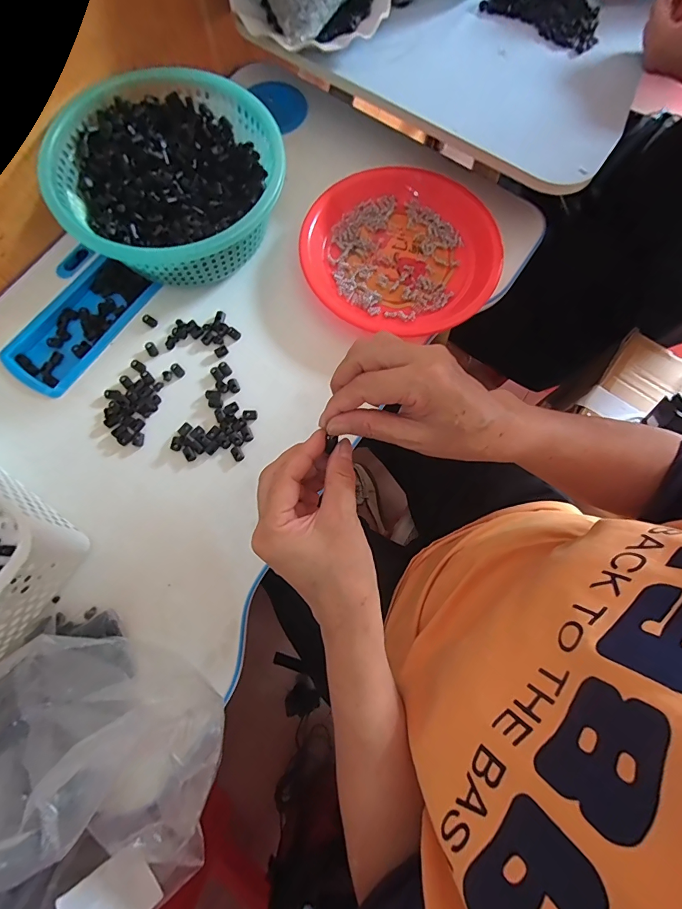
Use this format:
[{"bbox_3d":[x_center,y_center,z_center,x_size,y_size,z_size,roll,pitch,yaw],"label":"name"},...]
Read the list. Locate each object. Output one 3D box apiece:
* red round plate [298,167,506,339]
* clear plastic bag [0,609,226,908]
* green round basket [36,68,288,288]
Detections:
[{"bbox_3d":[0.069,-0.237,0.471,0.220,0.027,0.212,0,76,-1],"label":"red round plate"},{"bbox_3d":[-0.190,0.238,0.266,0.169,0.171,0.211,11,76,1],"label":"clear plastic bag"},{"bbox_3d":[-0.185,-0.293,0.448,0.224,0.086,0.227,0,76,-1],"label":"green round basket"}]

